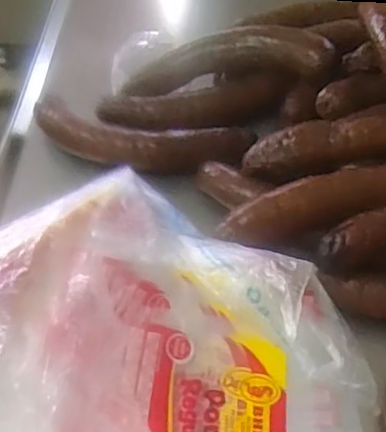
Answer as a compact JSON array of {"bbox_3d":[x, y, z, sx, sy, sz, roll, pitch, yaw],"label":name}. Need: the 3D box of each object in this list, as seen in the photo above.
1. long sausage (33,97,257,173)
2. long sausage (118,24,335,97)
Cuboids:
[{"bbox_3d":[-0.056,-0.075,0.610,0.225,0.031,0.063,10,52,13],"label":"long sausage"},{"bbox_3d":[0.036,-0.166,0.646,0.217,0.035,0.061,-4,49,22],"label":"long sausage"}]

